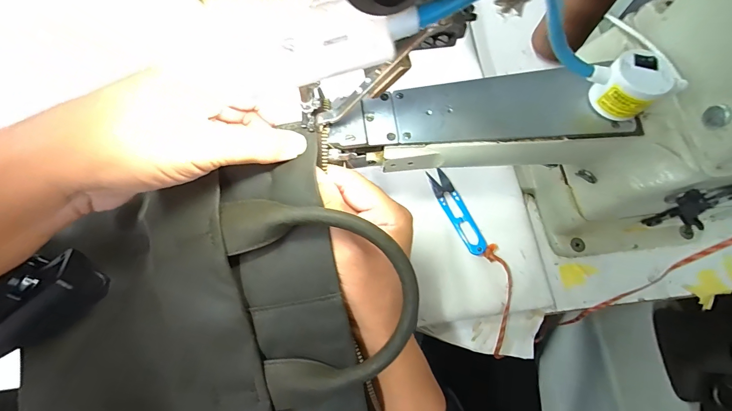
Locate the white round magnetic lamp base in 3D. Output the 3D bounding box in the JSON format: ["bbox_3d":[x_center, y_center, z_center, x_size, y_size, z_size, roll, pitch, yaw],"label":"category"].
[{"bbox_3d":[0.176,-0.081,0.230,0.037,0.033,0.038,0,69,0],"label":"white round magnetic lamp base"}]

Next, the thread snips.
[{"bbox_3d":[0.095,0.006,0.354,0.020,0.009,0.099,-23,71,-9],"label":"thread snips"}]

